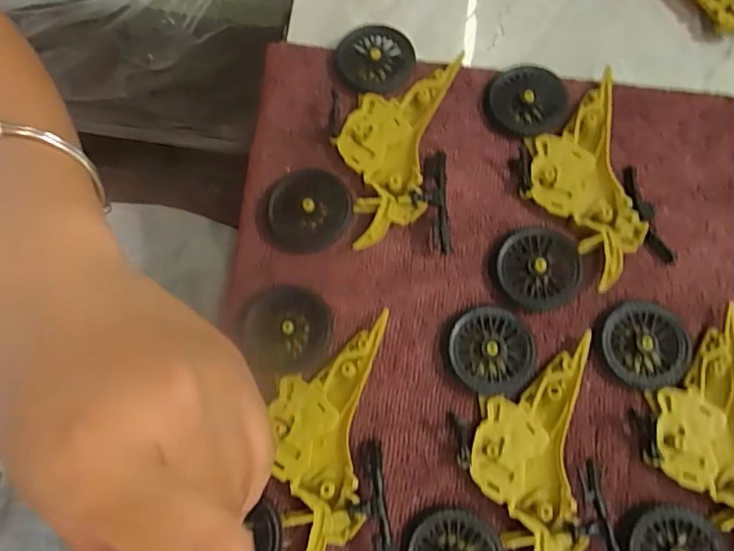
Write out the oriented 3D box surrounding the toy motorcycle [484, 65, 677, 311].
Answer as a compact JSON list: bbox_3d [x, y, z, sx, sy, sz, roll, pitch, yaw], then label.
[{"bbox_3d":[0.091,-0.044,0.253,0.073,0.014,0.112,-5,75,-3],"label":"toy motorcycle"}]

